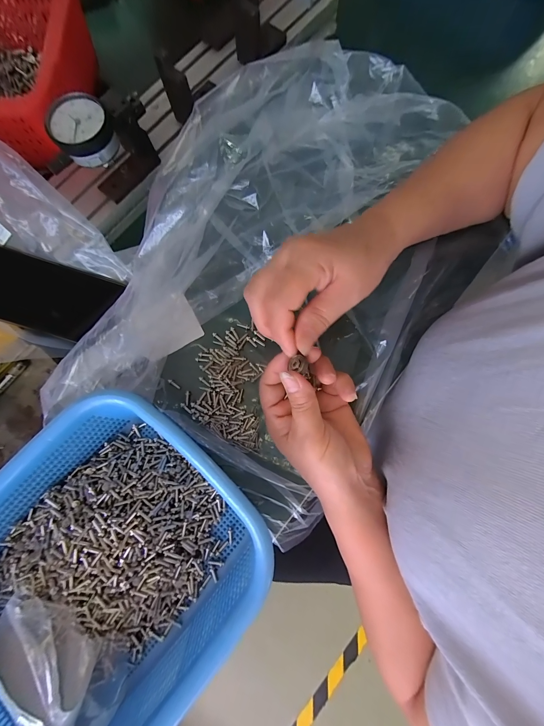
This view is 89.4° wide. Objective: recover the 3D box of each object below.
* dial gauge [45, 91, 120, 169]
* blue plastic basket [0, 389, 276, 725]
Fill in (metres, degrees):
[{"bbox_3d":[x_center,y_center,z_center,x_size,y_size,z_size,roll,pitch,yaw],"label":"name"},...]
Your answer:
[{"bbox_3d":[-0.170,-0.211,0.249,0.045,0.031,0.053,-17,79,-2],"label":"dial gauge"},{"bbox_3d":[-0.148,0.183,0.222,0.204,0.071,0.285,43,82,9],"label":"blue plastic basket"}]

